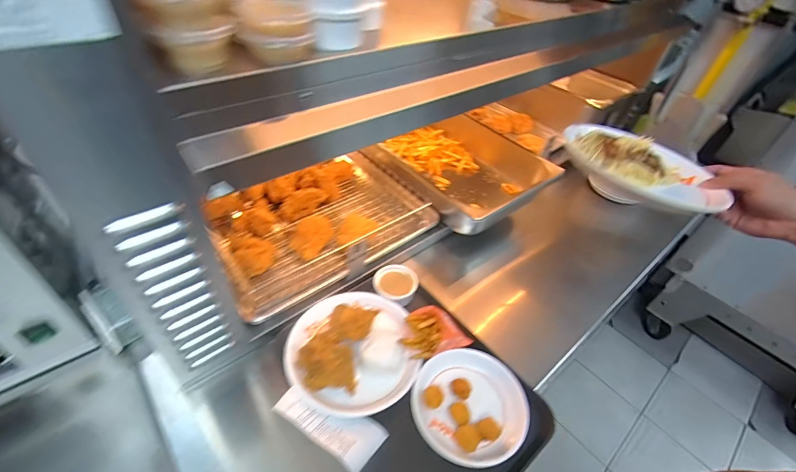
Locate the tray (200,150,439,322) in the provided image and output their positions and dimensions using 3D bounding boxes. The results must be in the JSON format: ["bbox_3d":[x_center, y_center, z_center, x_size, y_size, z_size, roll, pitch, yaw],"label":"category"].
[{"bbox_3d":[-0.161,-0.041,0.786,0.445,0.066,0.316,-26,53,-30],"label":"tray"}]

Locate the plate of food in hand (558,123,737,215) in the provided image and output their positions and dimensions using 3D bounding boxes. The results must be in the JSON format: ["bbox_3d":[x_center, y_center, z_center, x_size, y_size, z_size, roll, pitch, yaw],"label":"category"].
[{"bbox_3d":[0.351,-0.111,0.540,0.204,0.035,0.182,25,47,18],"label":"plate of food in hand"}]

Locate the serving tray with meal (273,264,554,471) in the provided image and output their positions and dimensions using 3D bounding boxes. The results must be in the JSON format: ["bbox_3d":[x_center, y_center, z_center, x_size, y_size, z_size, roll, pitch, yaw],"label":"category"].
[{"bbox_3d":[0.007,0.231,0.584,0.323,0.050,0.397,-27,53,-30],"label":"serving tray with meal"}]

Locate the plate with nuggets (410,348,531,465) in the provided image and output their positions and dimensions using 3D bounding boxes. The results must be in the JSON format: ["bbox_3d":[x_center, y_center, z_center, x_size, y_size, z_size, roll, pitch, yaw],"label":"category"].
[{"bbox_3d":[0.111,0.260,0.571,0.173,0.028,0.164,4,44,-3],"label":"plate with nuggets"}]

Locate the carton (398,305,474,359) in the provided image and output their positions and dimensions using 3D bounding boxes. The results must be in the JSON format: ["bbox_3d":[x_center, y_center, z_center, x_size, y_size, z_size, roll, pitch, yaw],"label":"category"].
[{"bbox_3d":[0.059,0.167,0.637,0.110,0.032,0.096,-28,54,-31],"label":"carton"}]

